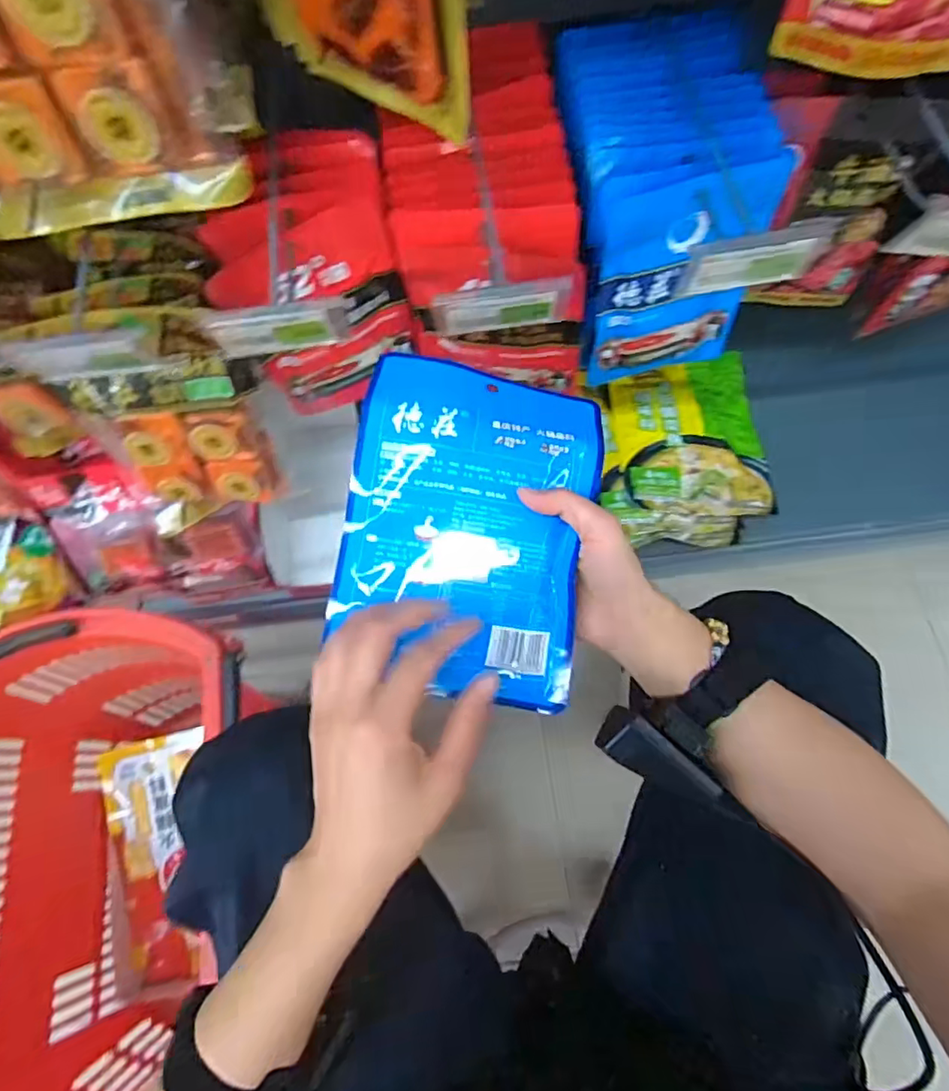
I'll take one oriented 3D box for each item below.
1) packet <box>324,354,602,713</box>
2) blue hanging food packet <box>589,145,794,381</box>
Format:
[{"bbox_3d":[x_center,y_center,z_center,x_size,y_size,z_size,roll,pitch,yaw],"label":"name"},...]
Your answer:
[{"bbox_3d":[-0.004,-0.013,0.372,0.152,0.030,0.207,10,85,-2],"label":"packet"},{"bbox_3d":[0.188,-0.244,0.538,0.149,0.212,0.033,-14,69,-3],"label":"blue hanging food packet"}]

